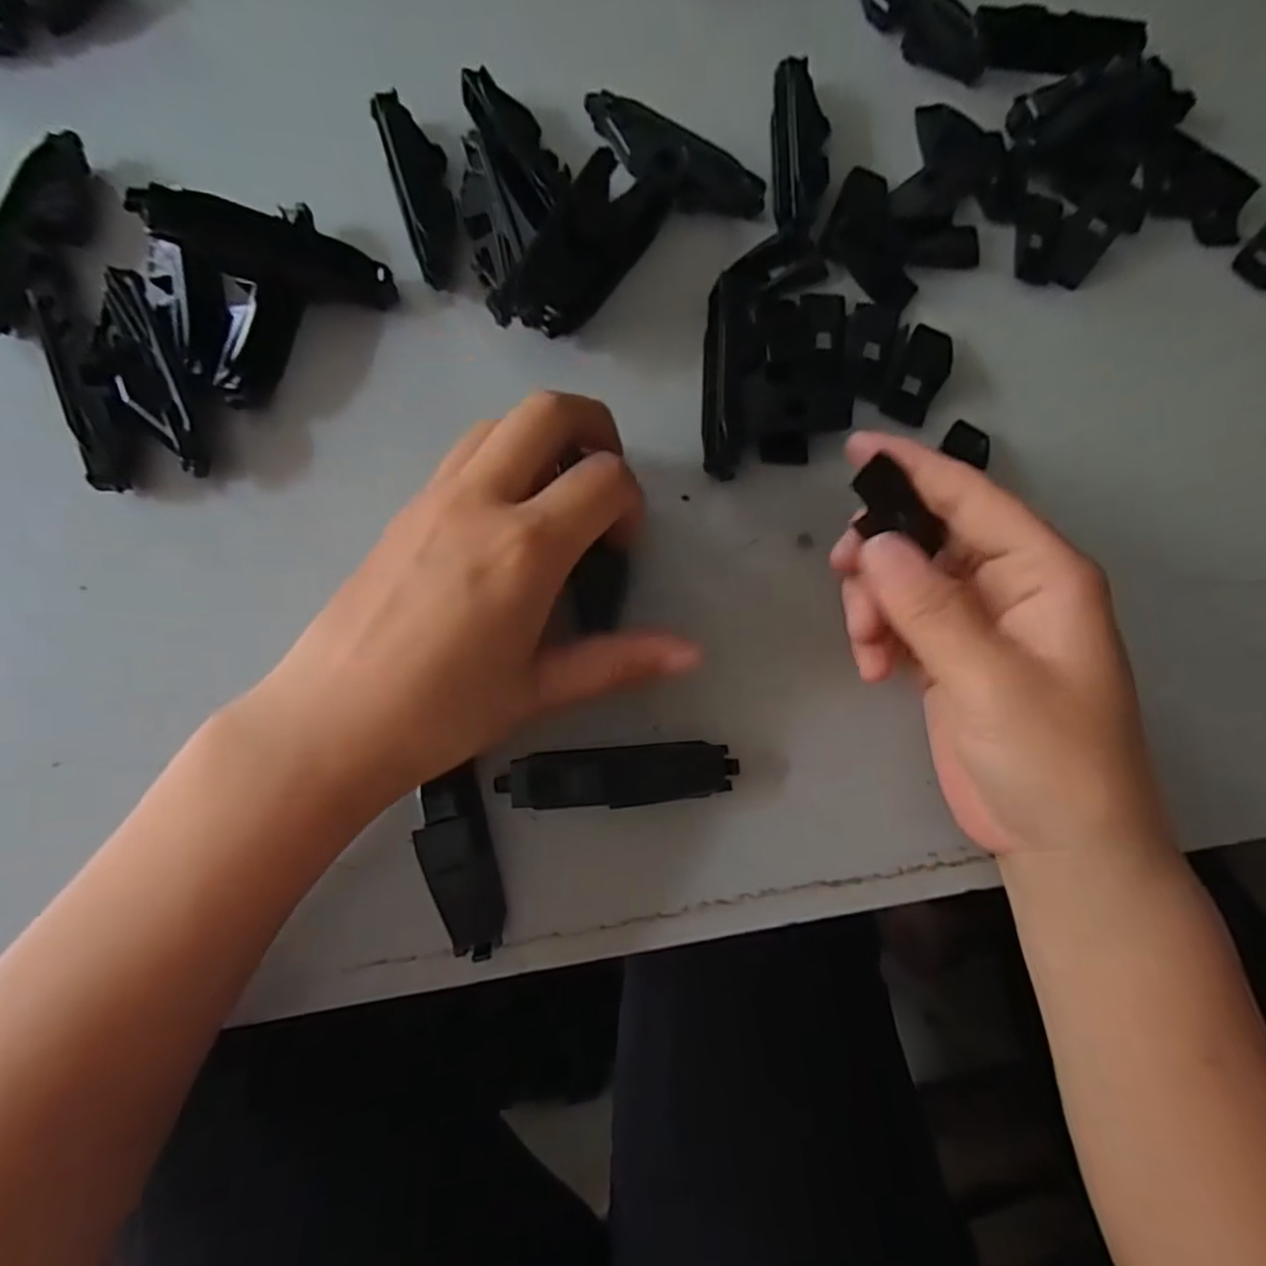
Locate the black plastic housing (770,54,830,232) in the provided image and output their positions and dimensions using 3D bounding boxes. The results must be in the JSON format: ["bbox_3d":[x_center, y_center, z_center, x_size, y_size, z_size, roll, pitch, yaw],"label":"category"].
[{"bbox_3d":[0.070,-0.198,0.269,0.021,0.012,0.074,0,80,-4],"label":"black plastic housing"}]

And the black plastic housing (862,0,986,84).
[{"bbox_3d":[0.120,-0.266,0.283,0.018,0.016,0.077,-40,86,-10],"label":"black plastic housing"}]

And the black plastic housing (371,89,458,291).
[{"bbox_3d":[-0.081,-0.172,0.256,0.020,0.016,0.074,-17,82,-7],"label":"black plastic housing"}]

